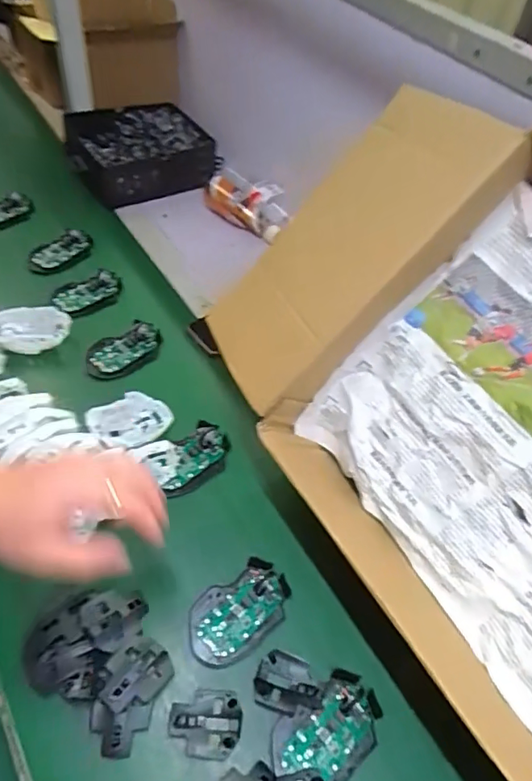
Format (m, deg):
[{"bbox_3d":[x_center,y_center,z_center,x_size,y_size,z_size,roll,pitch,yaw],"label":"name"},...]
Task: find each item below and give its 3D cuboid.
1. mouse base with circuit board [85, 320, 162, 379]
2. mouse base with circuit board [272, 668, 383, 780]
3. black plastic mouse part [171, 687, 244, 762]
[{"bbox_3d":[-0.204,-0.061,0.737,0.113,0.017,0.068,-34,62,-28],"label":"mouse base with circuit board"},{"bbox_3d":[0.059,0.318,0.475,0.106,0.022,0.069,-28,60,-25],"label":"mouse base with circuit board"},{"bbox_3d":[-0.055,0.309,0.476,0.066,0.006,0.054,5,52,-2],"label":"black plastic mouse part"}]

